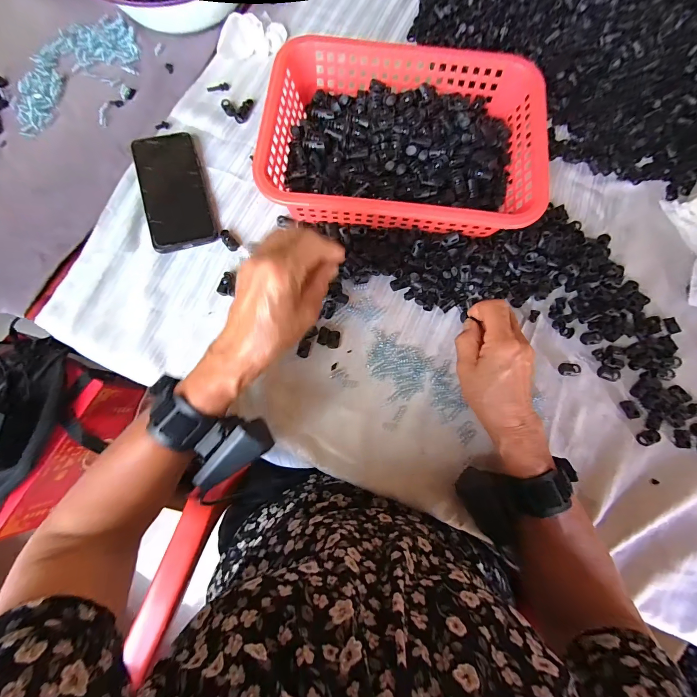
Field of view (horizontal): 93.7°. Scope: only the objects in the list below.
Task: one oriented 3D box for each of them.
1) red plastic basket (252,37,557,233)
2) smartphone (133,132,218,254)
[{"bbox_3d":[0.061,-0.238,0.382,0.293,0.072,0.199,6,79,0],"label":"red plastic basket"},{"bbox_3d":[-0.216,-0.197,0.404,0.074,0.013,0.159,-17,80,-4],"label":"smartphone"}]

